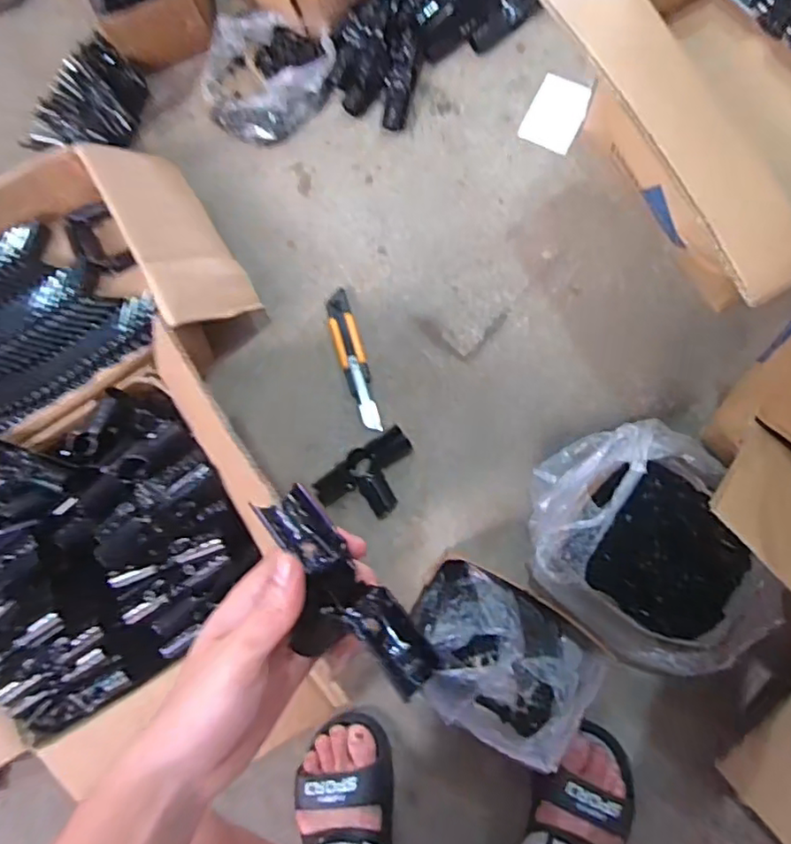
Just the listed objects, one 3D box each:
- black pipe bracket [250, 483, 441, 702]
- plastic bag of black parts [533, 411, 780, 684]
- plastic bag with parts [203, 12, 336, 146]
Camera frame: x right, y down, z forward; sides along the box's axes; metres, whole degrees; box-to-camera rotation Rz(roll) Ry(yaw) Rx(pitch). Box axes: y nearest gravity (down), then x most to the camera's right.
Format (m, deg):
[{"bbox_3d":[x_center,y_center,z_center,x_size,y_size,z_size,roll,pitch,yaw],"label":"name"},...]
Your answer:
[{"bbox_3d":[-0.036,0.101,0.341,0.057,0.028,0.126,-43,74,-1],"label":"black pipe bracket"},{"bbox_3d":[0.269,0.142,0.665,0.223,0.122,0.267,-17,81,3],"label":"plastic bag of black parts"},{"bbox_3d":[-0.181,-0.479,0.842,0.166,0.048,0.171,30,86,9],"label":"plastic bag with parts"}]

